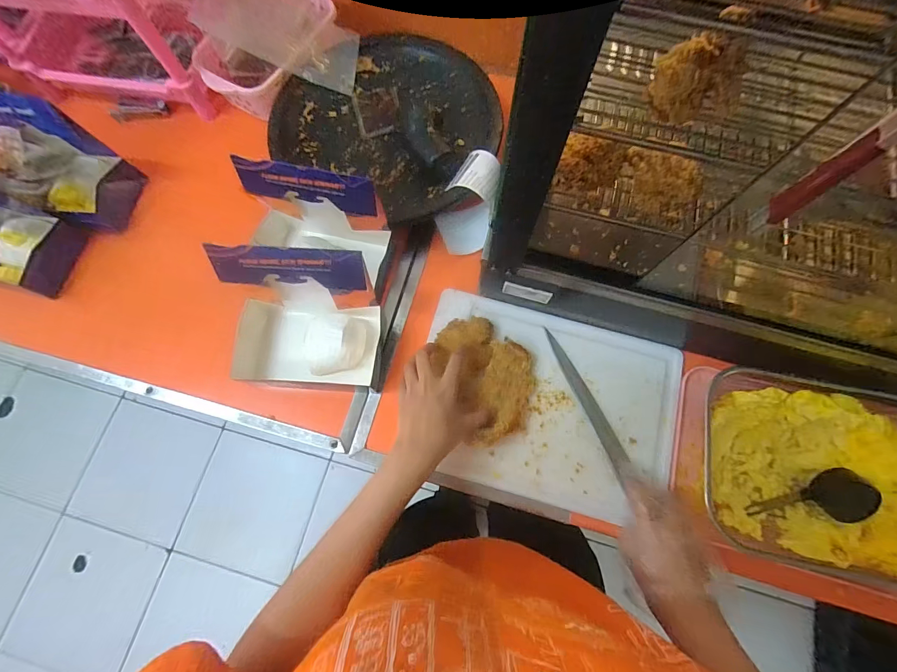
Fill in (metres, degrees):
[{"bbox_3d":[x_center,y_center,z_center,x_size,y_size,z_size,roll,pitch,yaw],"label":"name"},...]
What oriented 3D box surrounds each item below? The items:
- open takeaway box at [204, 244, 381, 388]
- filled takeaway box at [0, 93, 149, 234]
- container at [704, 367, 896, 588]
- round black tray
[{"bbox_3d":[-0.186,-0.010,0.483,0.192,0.154,0.133,4,74,2],"label":"open takeaway box"},{"bbox_3d":[-0.596,-0.255,0.580,0.162,0.153,0.129,25,75,7],"label":"filled takeaway box"},{"bbox_3d":[0.457,0.161,0.468,0.302,0.054,0.222,11,74,4],"label":"container"},{"bbox_3d":[-0.093,-0.351,0.607,0.347,0.056,0.316,26,77,13],"label":"round black tray"}]

